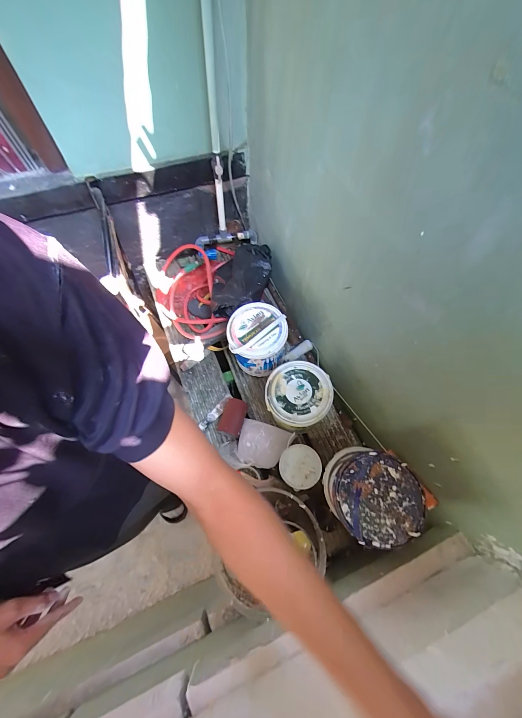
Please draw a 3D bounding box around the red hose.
[{"bbox_3d":[-0.256,-0.274,1.030,0.275,0.166,0.443,-3,67,-4],"label":"red hose"}]

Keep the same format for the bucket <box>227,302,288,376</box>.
[{"bbox_3d":[-0.014,-0.062,0.898,0.174,0.229,0.167,1,67,-2],"label":"bucket"}]

